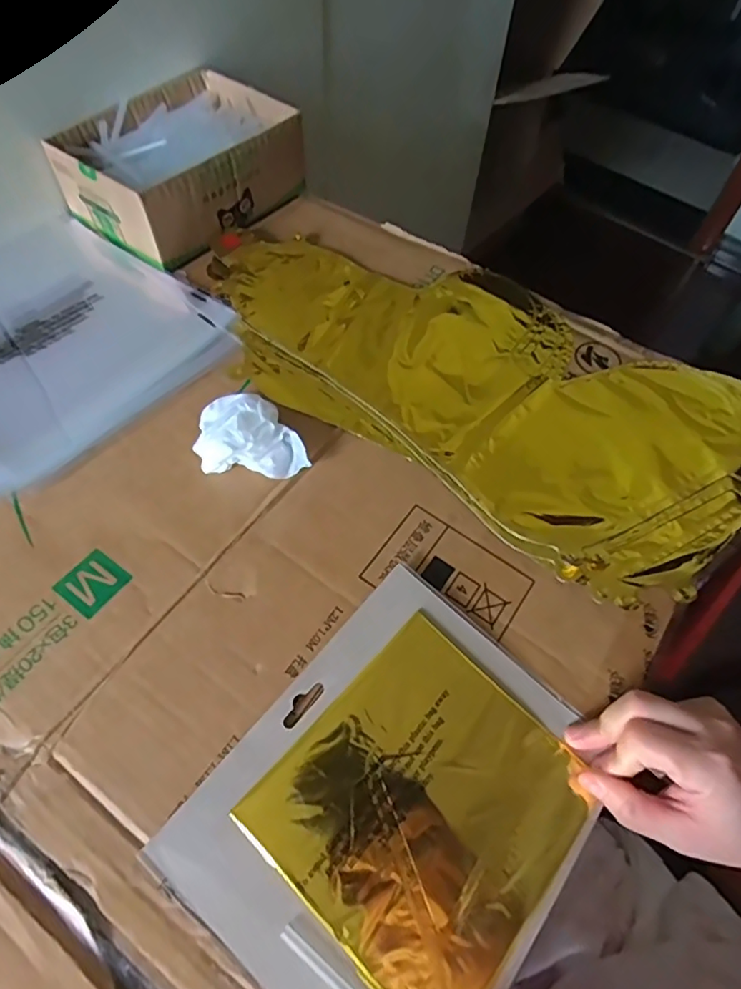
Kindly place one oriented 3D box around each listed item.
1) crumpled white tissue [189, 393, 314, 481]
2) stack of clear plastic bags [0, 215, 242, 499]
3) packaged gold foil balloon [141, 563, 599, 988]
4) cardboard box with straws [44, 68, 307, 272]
[{"bbox_3d":[-0.078,-0.040,0.386,0.070,0.028,0.049,4,59,-2],"label":"crumpled white tissue"},{"bbox_3d":[-0.257,-0.127,0.447,0.246,0.014,0.212,34,63,20],"label":"stack of clear plastic bags"},{"bbox_3d":[0.017,0.154,0.291,0.160,0.015,0.193,37,63,17],"label":"packaged gold foil balloon"},{"bbox_3d":[-0.168,-0.303,0.522,0.141,0.063,0.193,33,62,15],"label":"cardboard box with straws"}]

